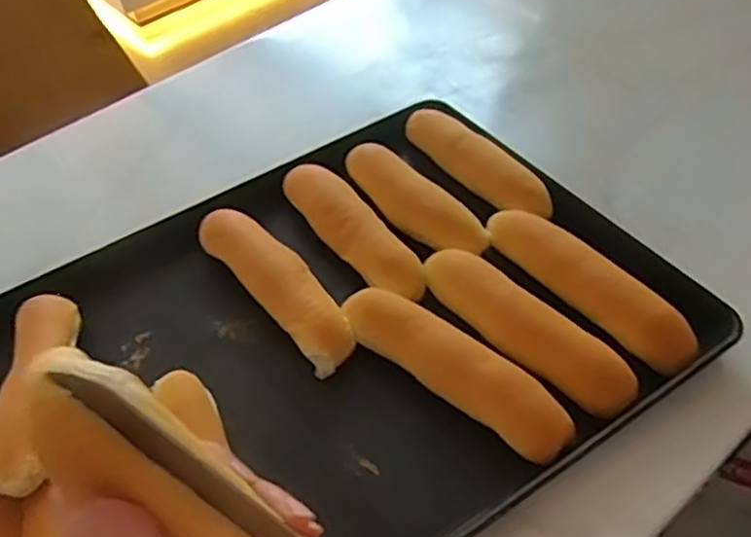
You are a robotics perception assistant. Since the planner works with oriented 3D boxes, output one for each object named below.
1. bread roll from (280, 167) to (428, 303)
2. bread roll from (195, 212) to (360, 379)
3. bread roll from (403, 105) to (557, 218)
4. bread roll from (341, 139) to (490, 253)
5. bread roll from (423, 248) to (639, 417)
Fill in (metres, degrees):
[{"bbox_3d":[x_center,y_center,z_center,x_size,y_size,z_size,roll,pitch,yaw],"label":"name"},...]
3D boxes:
[{"bbox_3d":[-0.022,-0.037,0.598,0.045,0.030,0.178,-30,51,-19],"label":"bread roll"},{"bbox_3d":[-0.082,0.007,0.566,0.047,0.030,0.187,-34,53,-22],"label":"bread roll"},{"bbox_3d":[0.094,-0.103,0.641,0.041,0.033,0.178,-29,51,-19],"label":"bread roll"},{"bbox_3d":[0.030,-0.064,0.615,0.041,0.034,0.157,-37,54,-24],"label":"bread roll"},{"bbox_3d":[0.108,0.043,0.514,0.043,0.033,0.176,-36,53,-24],"label":"bread roll"}]

